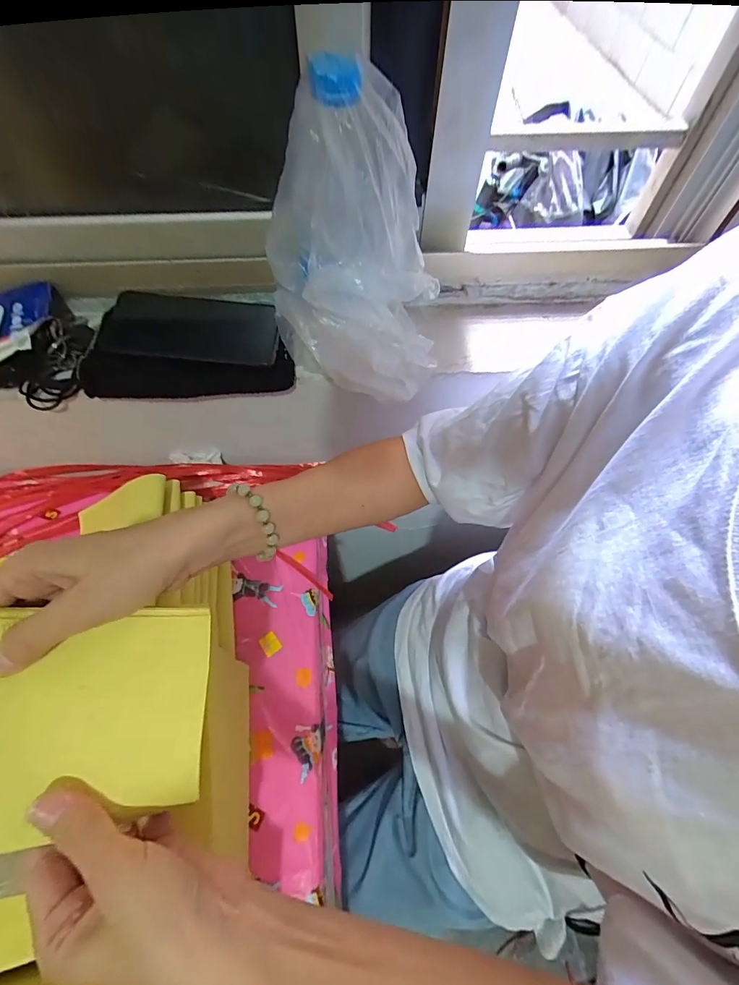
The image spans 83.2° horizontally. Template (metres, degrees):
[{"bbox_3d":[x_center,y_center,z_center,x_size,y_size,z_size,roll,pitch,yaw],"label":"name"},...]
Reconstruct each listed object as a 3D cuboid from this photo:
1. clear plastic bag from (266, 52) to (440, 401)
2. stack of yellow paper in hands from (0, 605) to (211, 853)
[{"bbox_3d":[-0.013,-0.176,0.334,0.129,0.211,0.115,-7,61,-5],"label":"clear plastic bag"},{"bbox_3d":[-0.174,0.120,0.221,0.158,0.018,0.111,6,72,-20],"label":"stack of yellow paper in hands"}]

